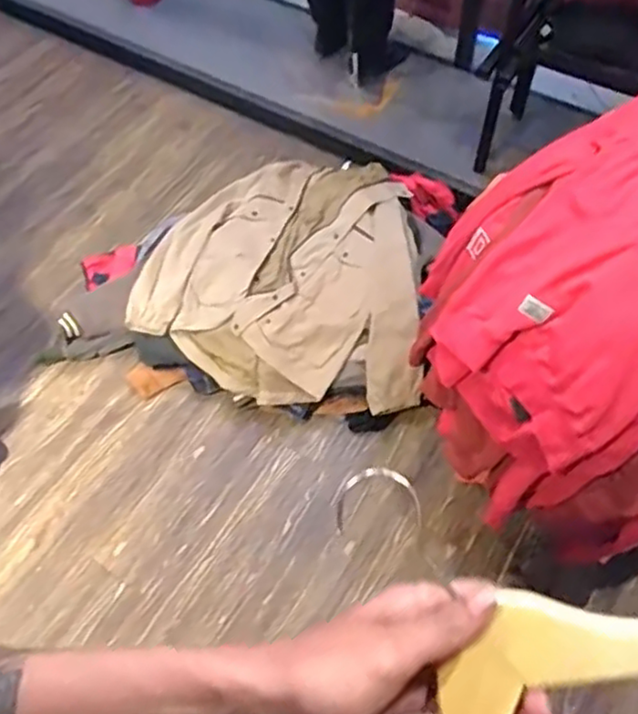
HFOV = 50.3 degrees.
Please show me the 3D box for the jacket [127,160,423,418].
[{"bbox_3d":[-0.109,-0.242,1.755,0.716,0.160,0.721,4,59,4],"label":"jacket"}]

